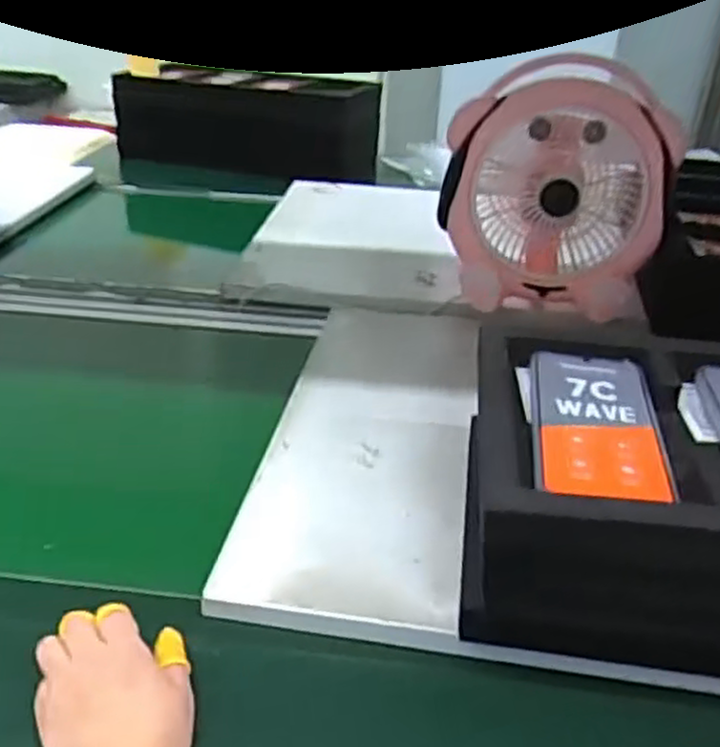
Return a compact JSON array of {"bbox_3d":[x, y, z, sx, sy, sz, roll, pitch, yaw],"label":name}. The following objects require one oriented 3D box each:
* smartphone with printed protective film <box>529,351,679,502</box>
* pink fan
[{"bbox_3d":[0.150,0.028,0.489,0.076,0.015,0.146,6,30,6],"label":"smartphone with printed protective film"},{"bbox_3d":[0.224,-0.190,0.860,0.228,0.275,0.150,19,34,26],"label":"pink fan"}]

